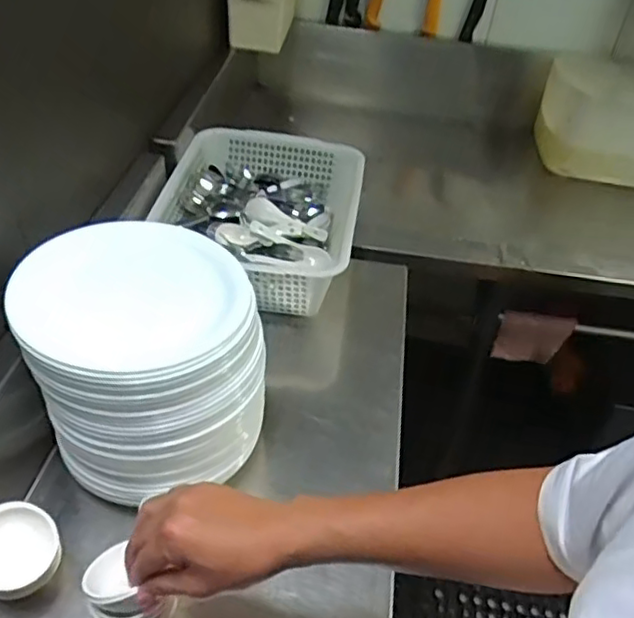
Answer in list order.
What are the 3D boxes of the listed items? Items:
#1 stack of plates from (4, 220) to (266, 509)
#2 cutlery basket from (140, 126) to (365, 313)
[{"bbox_3d":[-0.193,0.056,0.696,0.218,0.218,0.221,34,48,28],"label":"stack of plates"},{"bbox_3d":[-0.091,-0.152,1.021,0.296,0.102,0.364,10,42,4],"label":"cutlery basket"}]

